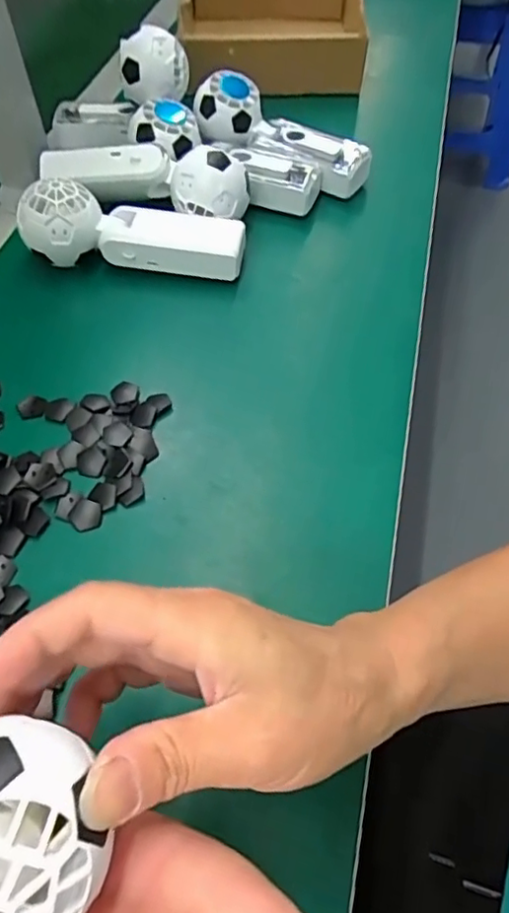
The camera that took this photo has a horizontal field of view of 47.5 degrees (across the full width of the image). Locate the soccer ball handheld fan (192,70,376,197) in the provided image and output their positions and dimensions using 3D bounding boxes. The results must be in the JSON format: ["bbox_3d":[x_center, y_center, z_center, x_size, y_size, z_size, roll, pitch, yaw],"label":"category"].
[{"bbox_3d":[0.022,-0.287,0.517,0.167,0.059,0.061,19,59,10],"label":"soccer ball handheld fan"}]

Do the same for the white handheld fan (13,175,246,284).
[{"bbox_3d":[-0.093,-0.174,0.440,0.170,0.047,0.044,5,57,2],"label":"white handheld fan"}]

